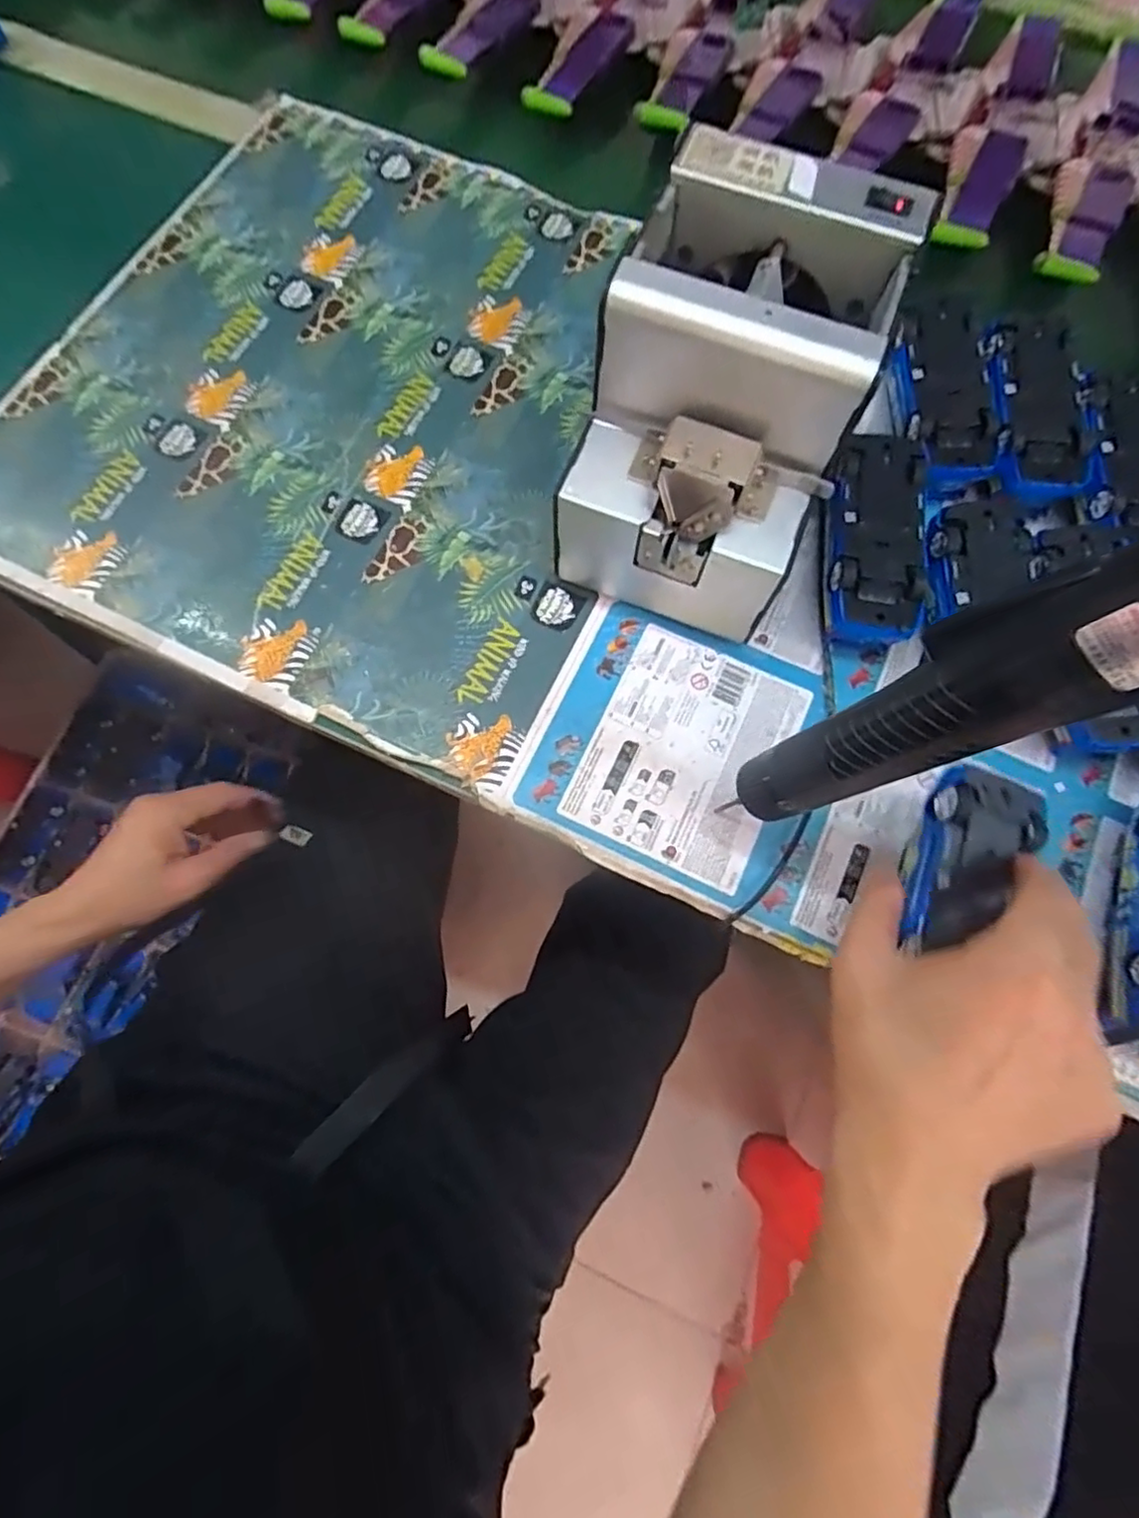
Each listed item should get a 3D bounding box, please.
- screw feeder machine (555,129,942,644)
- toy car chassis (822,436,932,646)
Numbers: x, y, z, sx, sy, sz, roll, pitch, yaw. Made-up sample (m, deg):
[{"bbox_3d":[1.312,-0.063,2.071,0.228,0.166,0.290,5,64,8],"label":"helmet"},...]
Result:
[{"bbox_3d":[0.078,-0.180,0.341,0.122,0.147,0.182,21,75,5],"label":"screw feeder machine"},{"bbox_3d":[0.177,-0.127,0.381,0.056,0.042,0.130,8,74,2],"label":"toy car chassis"}]

